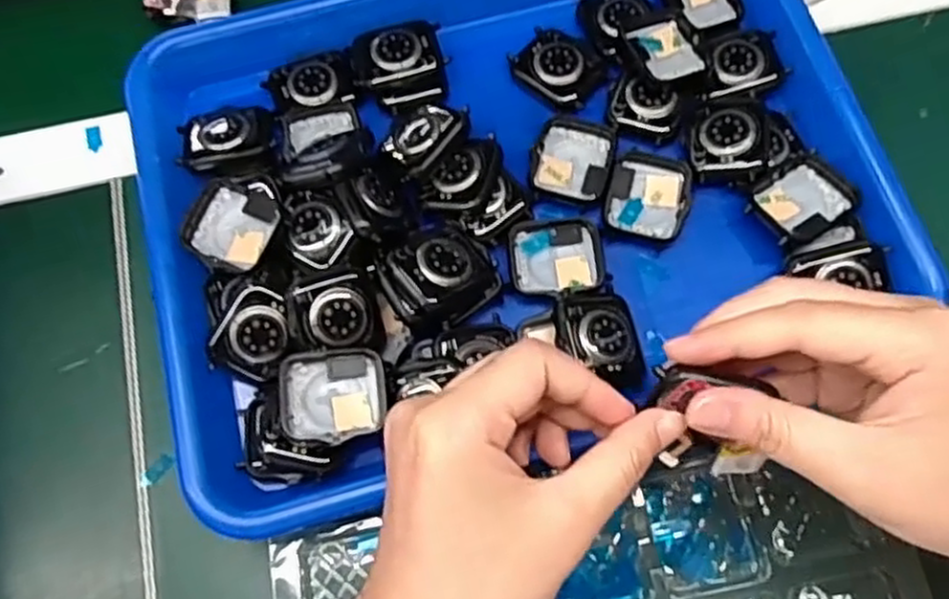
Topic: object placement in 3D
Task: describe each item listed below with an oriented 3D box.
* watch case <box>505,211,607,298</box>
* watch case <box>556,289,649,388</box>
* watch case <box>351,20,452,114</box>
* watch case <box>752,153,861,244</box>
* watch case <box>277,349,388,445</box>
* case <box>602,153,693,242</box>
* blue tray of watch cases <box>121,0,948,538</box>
[{"bbox_3d":[0.038,-0.019,0.345,0.042,0.011,0.038,-9,69,-3],"label":"watch case"},{"bbox_3d":[0.055,0.017,0.327,0.035,0.013,0.045,-16,70,-6],"label":"watch case"},{"bbox_3d":[-0.037,-0.116,0.374,0.045,0.012,0.043,-15,70,-5],"label":"watch case"},{"bbox_3d":[0.149,-0.045,0.346,0.043,0.009,0.034,-33,72,-11],"label":"watch case"},{"bbox_3d":[-0.057,0.040,0.308,0.041,0.013,0.036,-7,69,-2],"label":"watch case"},{"bbox_3d":[0.081,-0.048,0.354,0.038,0.008,0.040,12,70,5],"label":"case"},{"bbox_3d":[0.013,-0.060,0.364,0.322,0.051,0.248,-16,70,-6],"label":"blue tray of watch cases"}]

